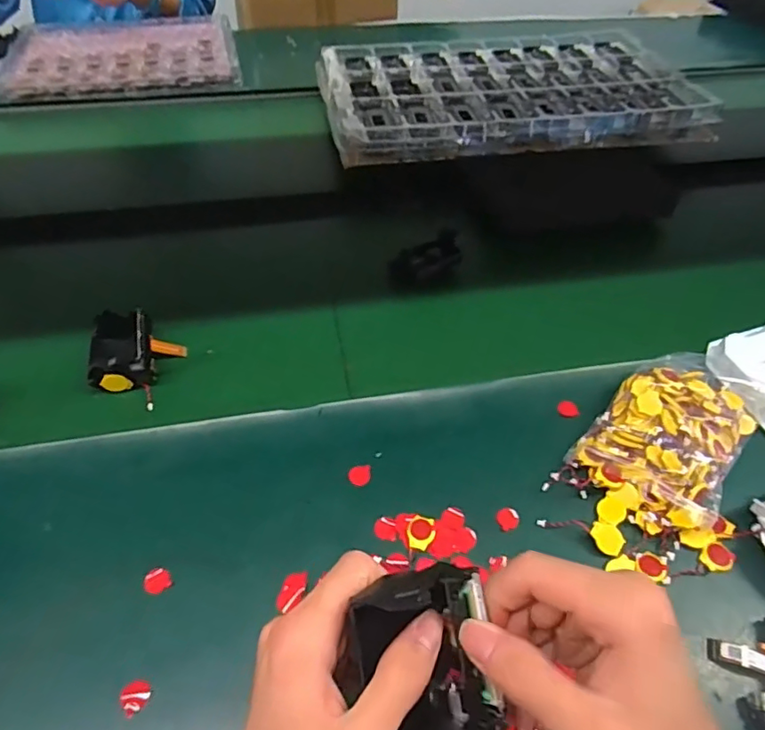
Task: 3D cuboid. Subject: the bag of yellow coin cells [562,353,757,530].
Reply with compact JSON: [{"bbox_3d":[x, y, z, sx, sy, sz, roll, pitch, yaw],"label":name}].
[{"bbox_3d":[0.235,0.049,0.440,0.103,0.027,0.151,33,55,24],"label":"bag of yellow coin cells"}]

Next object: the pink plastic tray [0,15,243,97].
[{"bbox_3d":[-0.446,-0.546,0.951,0.367,0.028,0.283,-10,50,-11],"label":"pink plastic tray"}]

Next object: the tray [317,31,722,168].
[{"bbox_3d":[0.174,-0.403,0.797,0.528,0.039,0.330,-10,51,-10],"label":"tray"}]

